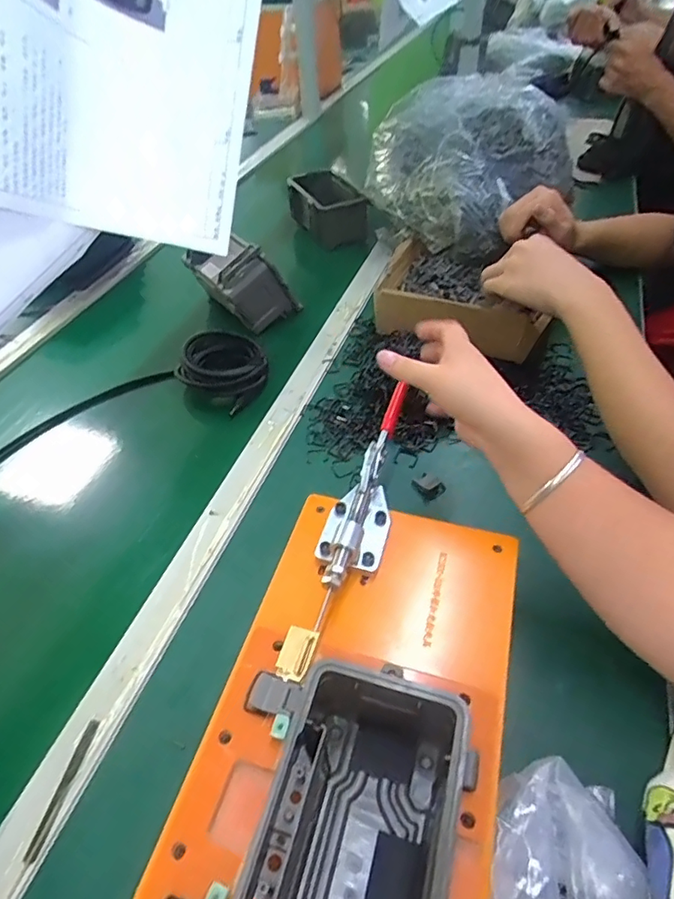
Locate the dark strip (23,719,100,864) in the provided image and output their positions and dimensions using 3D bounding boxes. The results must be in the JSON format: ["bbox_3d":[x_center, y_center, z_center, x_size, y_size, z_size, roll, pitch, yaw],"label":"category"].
[{"bbox_3d":[-0.199,0.245,0.385,0.010,0.004,0.089,6,47,10],"label":"dark strip"}]

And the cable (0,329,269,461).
[{"bbox_3d":[-0.287,-0.040,0.641,0.429,0.043,0.127,-26,50,-19],"label":"cable"}]

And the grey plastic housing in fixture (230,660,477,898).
[{"bbox_3d":[0.011,0.224,0.296,0.106,0.079,0.170,8,47,12],"label":"grey plastic housing in fixture"}]

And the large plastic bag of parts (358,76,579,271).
[{"bbox_3d":[0.192,-0.456,0.828,0.246,0.170,0.311,-34,53,-25],"label":"large plastic bag of parts"}]

